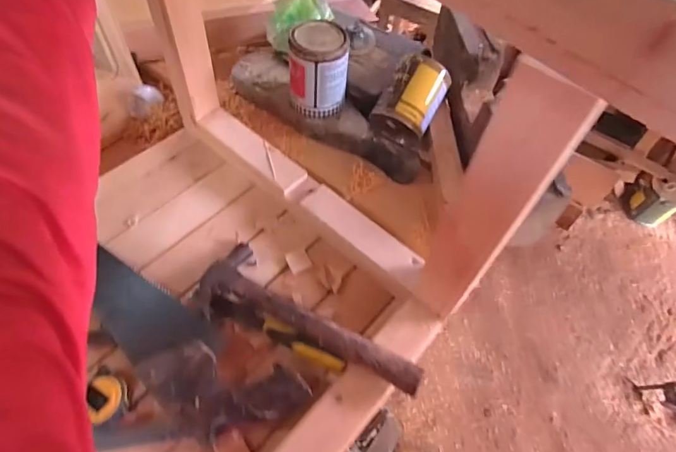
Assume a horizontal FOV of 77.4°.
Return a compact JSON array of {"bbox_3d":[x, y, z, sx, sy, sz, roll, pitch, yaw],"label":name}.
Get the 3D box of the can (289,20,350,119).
[{"bbox_3d":[-0.036,-0.277,0.753,0.103,0.134,0.092,1,56,-4],"label":"can"}]

